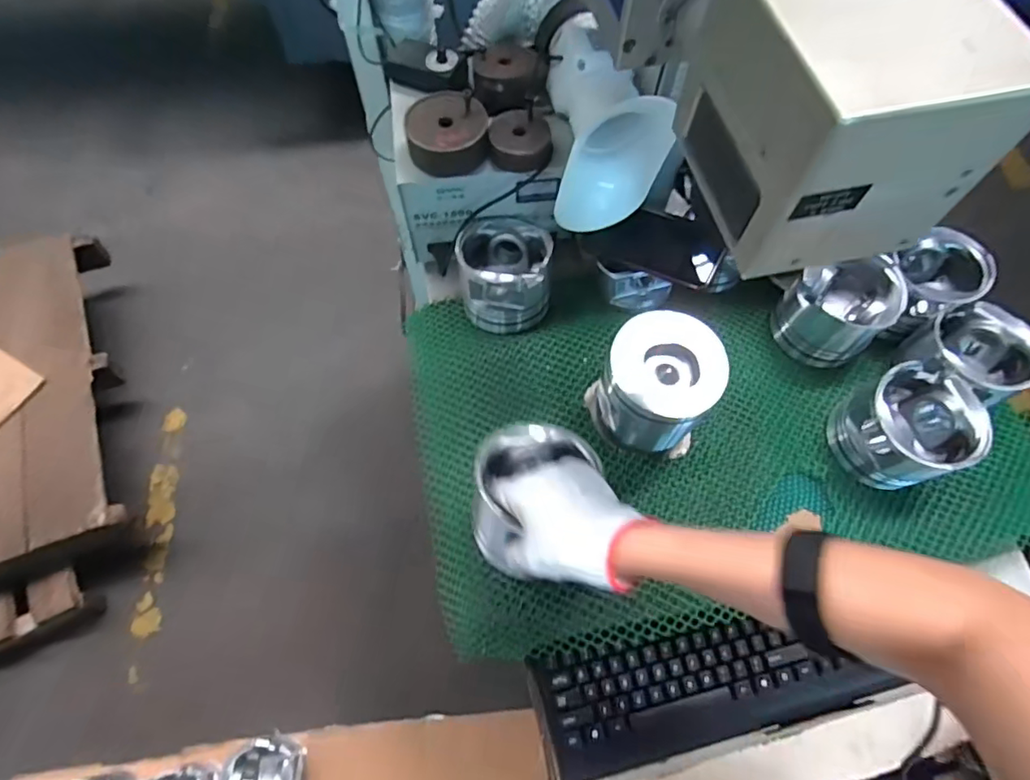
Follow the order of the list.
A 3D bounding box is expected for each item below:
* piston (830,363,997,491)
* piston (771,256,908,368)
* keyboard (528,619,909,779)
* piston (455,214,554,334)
[{"bbox_3d":[0.414,0.041,0.588,0.103,0.109,0.109,1,65,-2],"label":"piston"},{"bbox_3d":[0.376,-0.088,0.650,0.104,0.110,0.092,-14,66,-9],"label":"piston"},{"bbox_3d":[0.214,0.319,0.599,0.372,0.035,0.118,-10,65,-7],"label":"keyboard"},{"bbox_3d":[-0.013,-0.142,0.681,0.109,0.097,0.108,-8,65,-6],"label":"piston"}]

